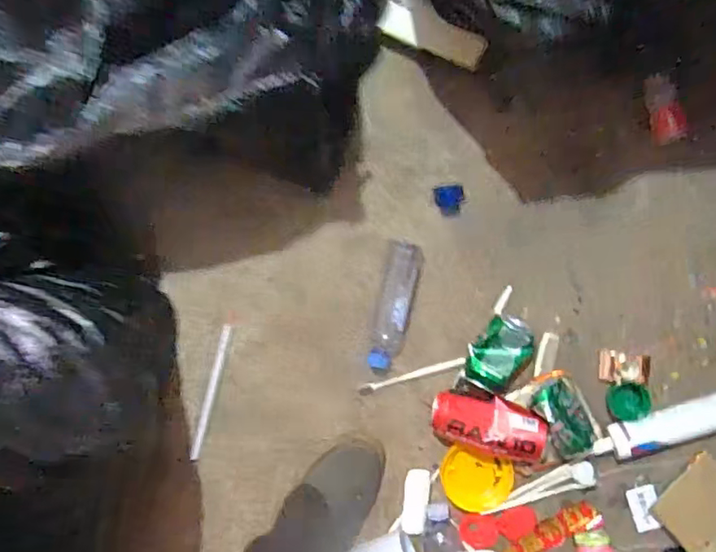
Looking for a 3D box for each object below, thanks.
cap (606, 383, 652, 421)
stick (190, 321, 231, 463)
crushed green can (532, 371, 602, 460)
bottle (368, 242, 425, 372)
[{"bbox_3d":[0.388,0.180,0.817,0.054,0.015,0.050,0,90,9],"label":"cap"},{"bbox_3d":[-0.229,0.182,0.886,0.011,0.007,0.213,15,92,9],"label":"stick"},{"bbox_3d":[0.295,0.196,0.801,0.071,0.077,0.132,-27,86,8],"label":"crushed green can"},{"bbox_3d":[0.056,0.045,0.852,0.056,0.044,0.192,13,92,9],"label":"bottle"}]

